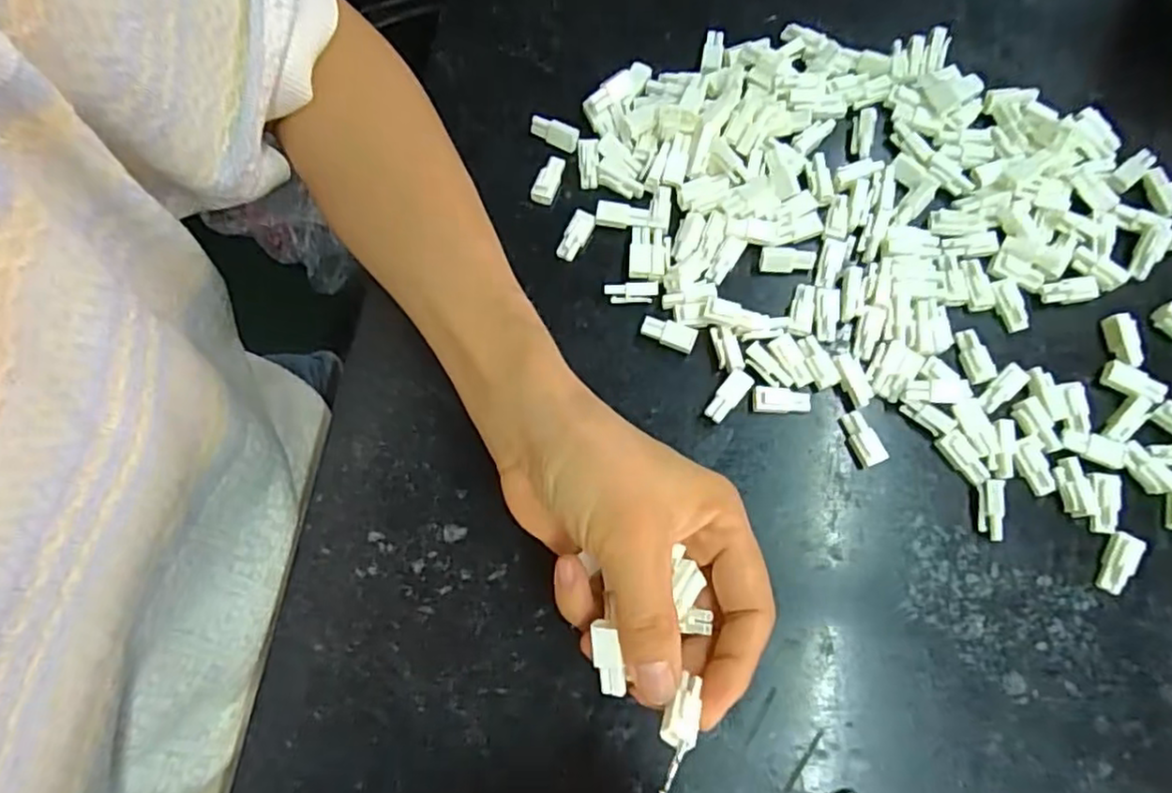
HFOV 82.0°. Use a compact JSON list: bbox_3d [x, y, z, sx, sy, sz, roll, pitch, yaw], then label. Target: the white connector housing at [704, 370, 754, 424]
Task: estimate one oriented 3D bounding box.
[{"bbox_3d":[0.064,0.000,0.304,0.010,0.010,0.026,39,78,11],"label":"white connector housing"}]

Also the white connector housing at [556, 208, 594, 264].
[{"bbox_3d":[-0.005,-0.078,0.329,0.010,0.009,0.025,25,76,8],"label":"white connector housing"}]

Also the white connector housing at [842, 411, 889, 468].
[{"bbox_3d":[0.123,0.019,0.300,0.012,0.007,0.025,-22,75,-5],"label":"white connector housing"}]

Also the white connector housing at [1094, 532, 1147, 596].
[{"bbox_3d":[0.224,0.071,0.283,0.011,0.008,0.026,27,76,8],"label":"white connector housing"}]

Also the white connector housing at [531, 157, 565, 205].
[{"bbox_3d":[-0.018,-0.109,0.338,0.009,0.009,0.026,23,75,7],"label":"white connector housing"}]

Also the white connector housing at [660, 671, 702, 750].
[{"bbox_3d":[0.032,0.102,0.220,0.012,0.009,0.021,15,75,5],"label":"white connector housing"}]

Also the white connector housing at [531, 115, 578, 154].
[{"bbox_3d":[-0.016,-0.135,0.346,0.027,0.008,0.011,29,76,9],"label":"white connector housing"}]

